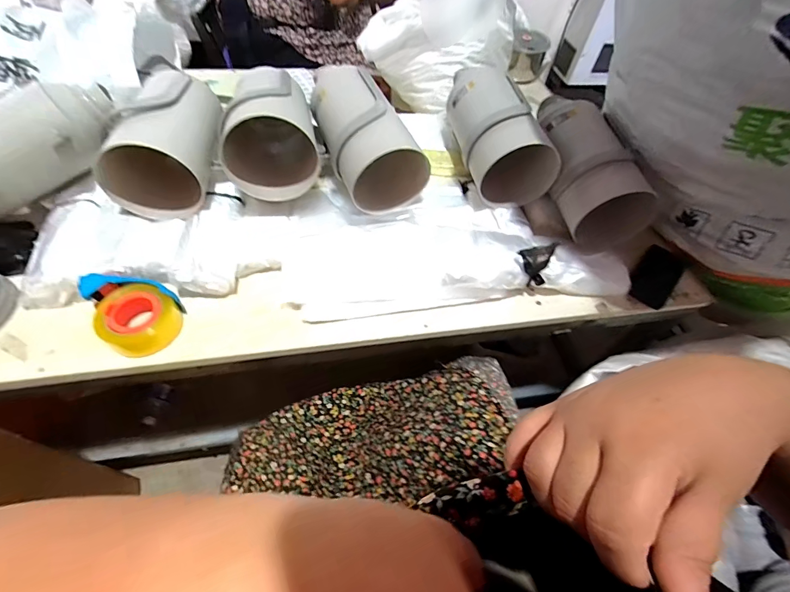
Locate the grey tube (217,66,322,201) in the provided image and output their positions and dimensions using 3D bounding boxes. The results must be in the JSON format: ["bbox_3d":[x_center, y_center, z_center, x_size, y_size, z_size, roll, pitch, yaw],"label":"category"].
[{"bbox_3d":[-0.246,-0.312,0.737,0.178,0.173,0.278,-11,56,-12],"label":"grey tube"}]

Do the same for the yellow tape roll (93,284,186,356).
[{"bbox_3d":[-0.403,0.035,0.592,0.099,0.061,0.103,2,55,-3],"label":"yellow tape roll"}]

